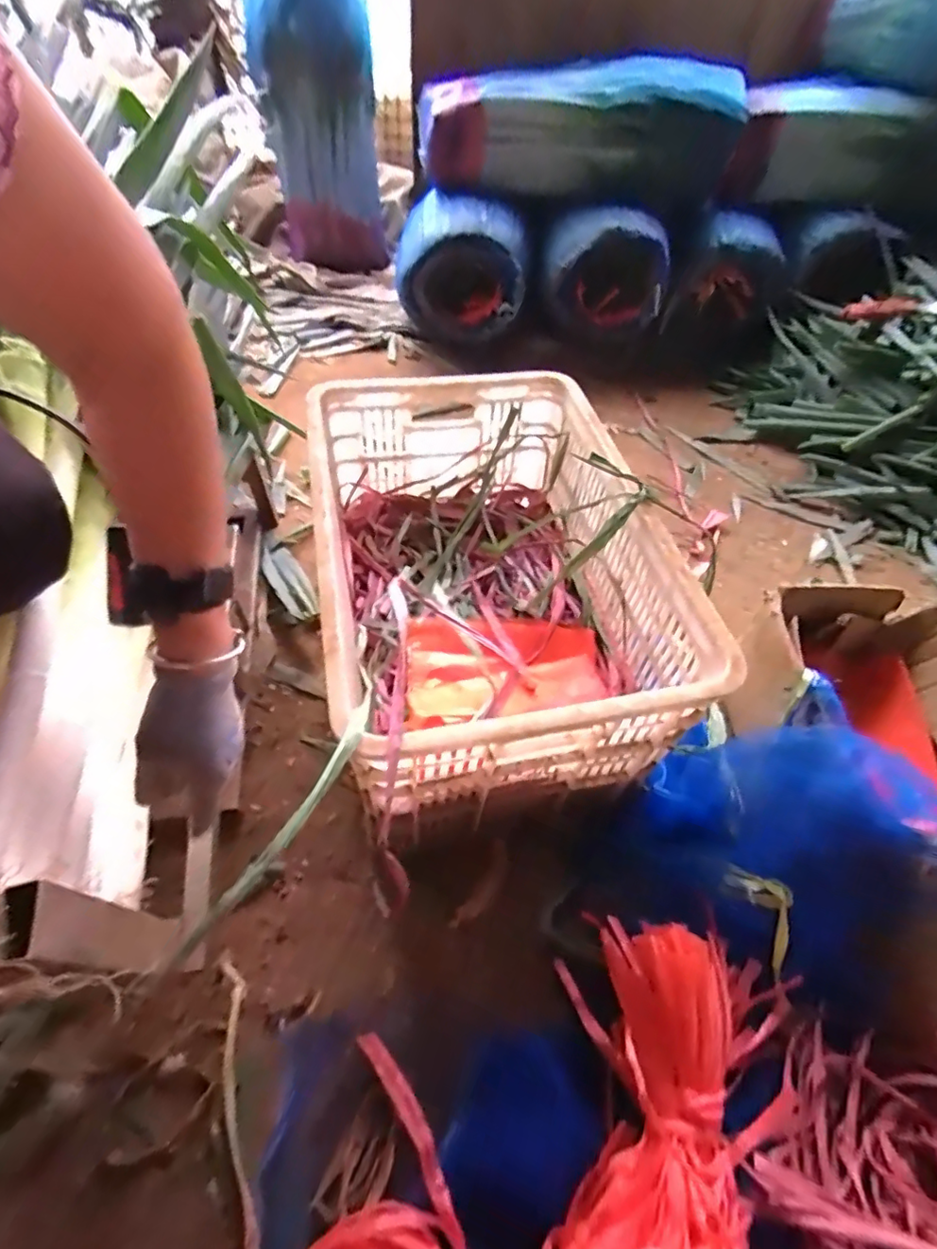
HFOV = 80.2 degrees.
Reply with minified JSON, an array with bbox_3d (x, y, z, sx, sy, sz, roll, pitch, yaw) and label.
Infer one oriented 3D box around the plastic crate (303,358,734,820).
[{"bbox_3d":[0.010,-0.030,0.707,0.352,0.312,0.510,-7,54,-11],"label":"plastic crate"}]

